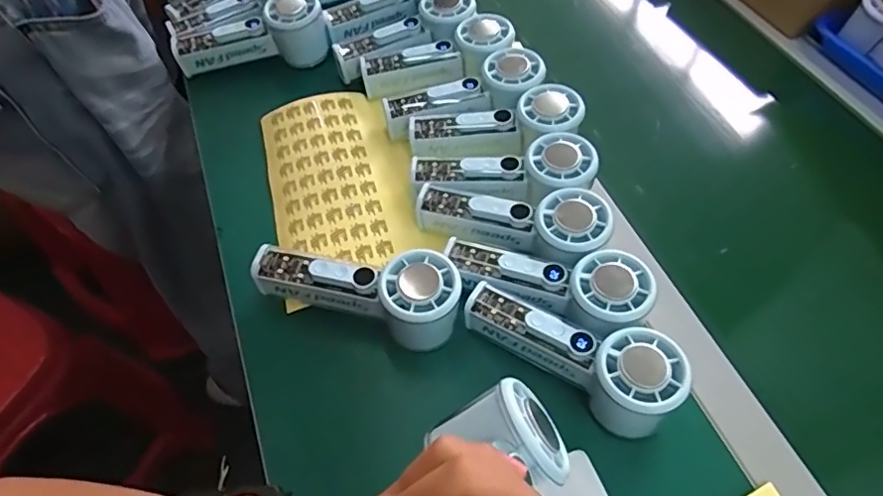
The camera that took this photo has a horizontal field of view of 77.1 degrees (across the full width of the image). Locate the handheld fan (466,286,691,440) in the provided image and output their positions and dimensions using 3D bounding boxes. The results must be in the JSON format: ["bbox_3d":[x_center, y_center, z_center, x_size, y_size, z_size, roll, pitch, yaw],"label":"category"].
[{"bbox_3d":[0.091,0.066,0.388,0.150,0.057,0.053,34,61,19],"label":"handheld fan"}]

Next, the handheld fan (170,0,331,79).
[{"bbox_3d":[-0.197,-0.218,0.575,0.149,0.061,0.058,-24,59,-17],"label":"handheld fan"}]

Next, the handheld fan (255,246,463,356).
[{"bbox_3d":[-0.061,0.027,0.416,0.152,0.060,0.049,15,56,8],"label":"handheld fan"}]

